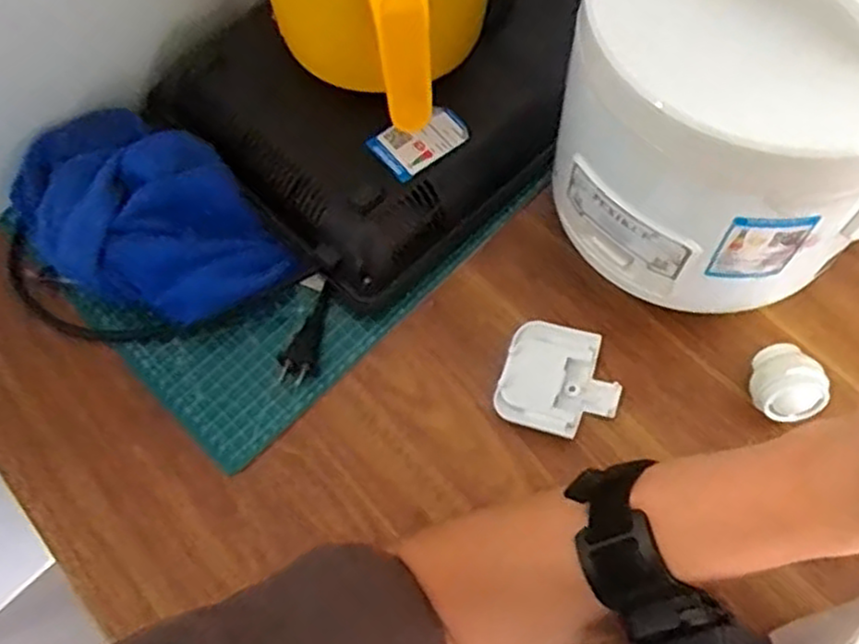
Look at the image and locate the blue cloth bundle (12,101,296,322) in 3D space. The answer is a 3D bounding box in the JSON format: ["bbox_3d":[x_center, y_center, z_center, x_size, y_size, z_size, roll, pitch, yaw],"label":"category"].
[{"bbox_3d":[-0.210,-0.077,0.531,0.205,0.070,0.120,35,73,16],"label":"blue cloth bundle"}]

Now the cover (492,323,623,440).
[{"bbox_3d":[0.089,0.041,0.503,0.078,0.011,0.073,16,68,10],"label":"cover"}]

